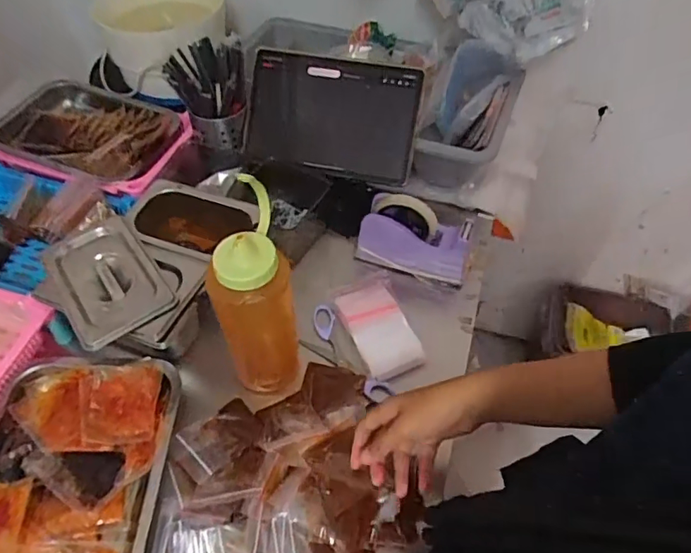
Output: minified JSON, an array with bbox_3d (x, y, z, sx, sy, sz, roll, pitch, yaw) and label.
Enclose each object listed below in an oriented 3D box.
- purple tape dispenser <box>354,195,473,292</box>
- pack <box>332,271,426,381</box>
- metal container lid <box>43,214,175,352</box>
[{"bbox_3d":[0.099,-0.059,0.714,0.153,0.105,0.053,16,54,11],"label":"purple tape dispenser"},{"bbox_3d":[0.041,0.057,0.661,0.078,0.020,0.144,-16,54,-13],"label":"pack"},{"bbox_3d":[-0.266,0.004,0.571,0.101,0.025,0.159,-31,59,-22],"label":"metal container lid"}]

